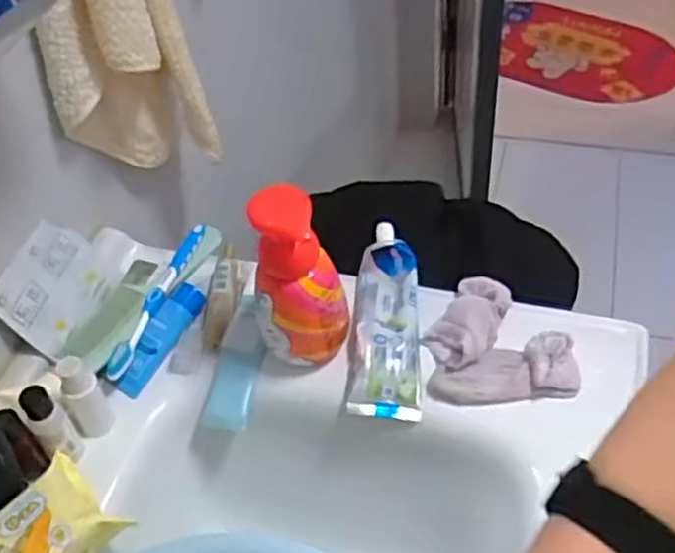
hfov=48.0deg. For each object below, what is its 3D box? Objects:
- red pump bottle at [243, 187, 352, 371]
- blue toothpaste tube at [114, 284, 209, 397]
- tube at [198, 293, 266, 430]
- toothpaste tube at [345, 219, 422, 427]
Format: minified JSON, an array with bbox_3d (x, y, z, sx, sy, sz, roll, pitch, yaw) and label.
[{"bbox_3d":[-0.032,0.003,0.585,0.069,0.147,0.054,-10,48,-3],"label":"red pump bottle"},{"bbox_3d":[-0.150,0.053,0.650,0.025,0.027,0.106,17,53,20],"label":"blue toothpaste tube"},{"bbox_3d":[-0.084,0.070,0.639,0.043,0.018,0.113,7,71,12],"label":"tube"},{"bbox_3d":[0.040,0.034,0.645,0.059,0.044,0.171,-2,48,5],"label":"toothpaste tube"}]

